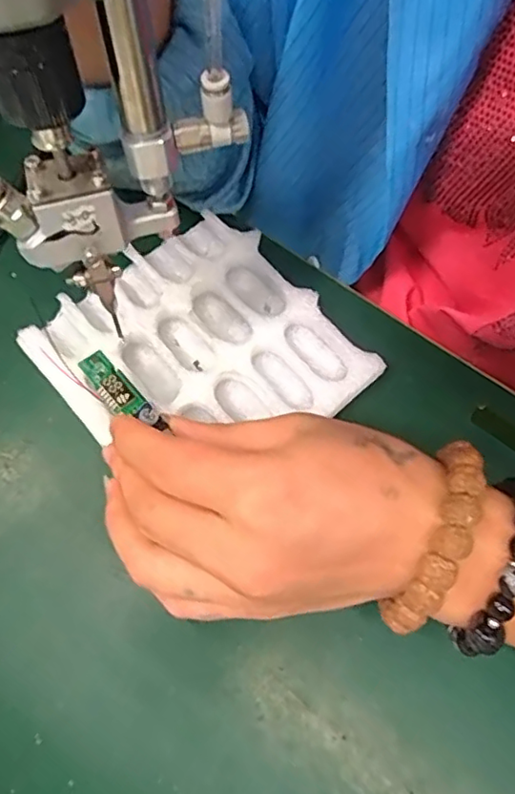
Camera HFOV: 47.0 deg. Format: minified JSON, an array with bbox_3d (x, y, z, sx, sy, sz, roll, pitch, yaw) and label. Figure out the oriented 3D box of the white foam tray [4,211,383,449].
[{"bbox_3d":[-0.033,-0.023,0.298,0.126,0.020,0.133,-36,73,-15],"label":"white foam tray"}]

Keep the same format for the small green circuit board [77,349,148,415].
[{"bbox_3d":[-0.064,-0.006,0.257,0.014,0.004,0.032,-41,78,-16],"label":"small green circuit board"}]

